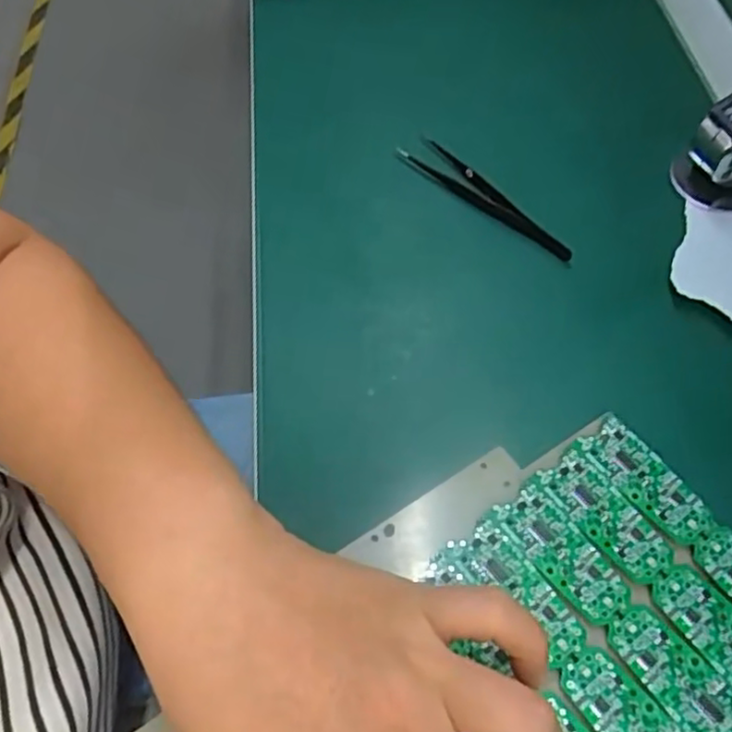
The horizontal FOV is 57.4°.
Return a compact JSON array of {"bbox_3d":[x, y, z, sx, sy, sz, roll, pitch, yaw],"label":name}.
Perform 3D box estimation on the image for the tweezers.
[{"bbox_3d":[0.071,-0.099,0.389,0.020,0.008,0.121,-39,65,-20],"label":"tweezers"}]

